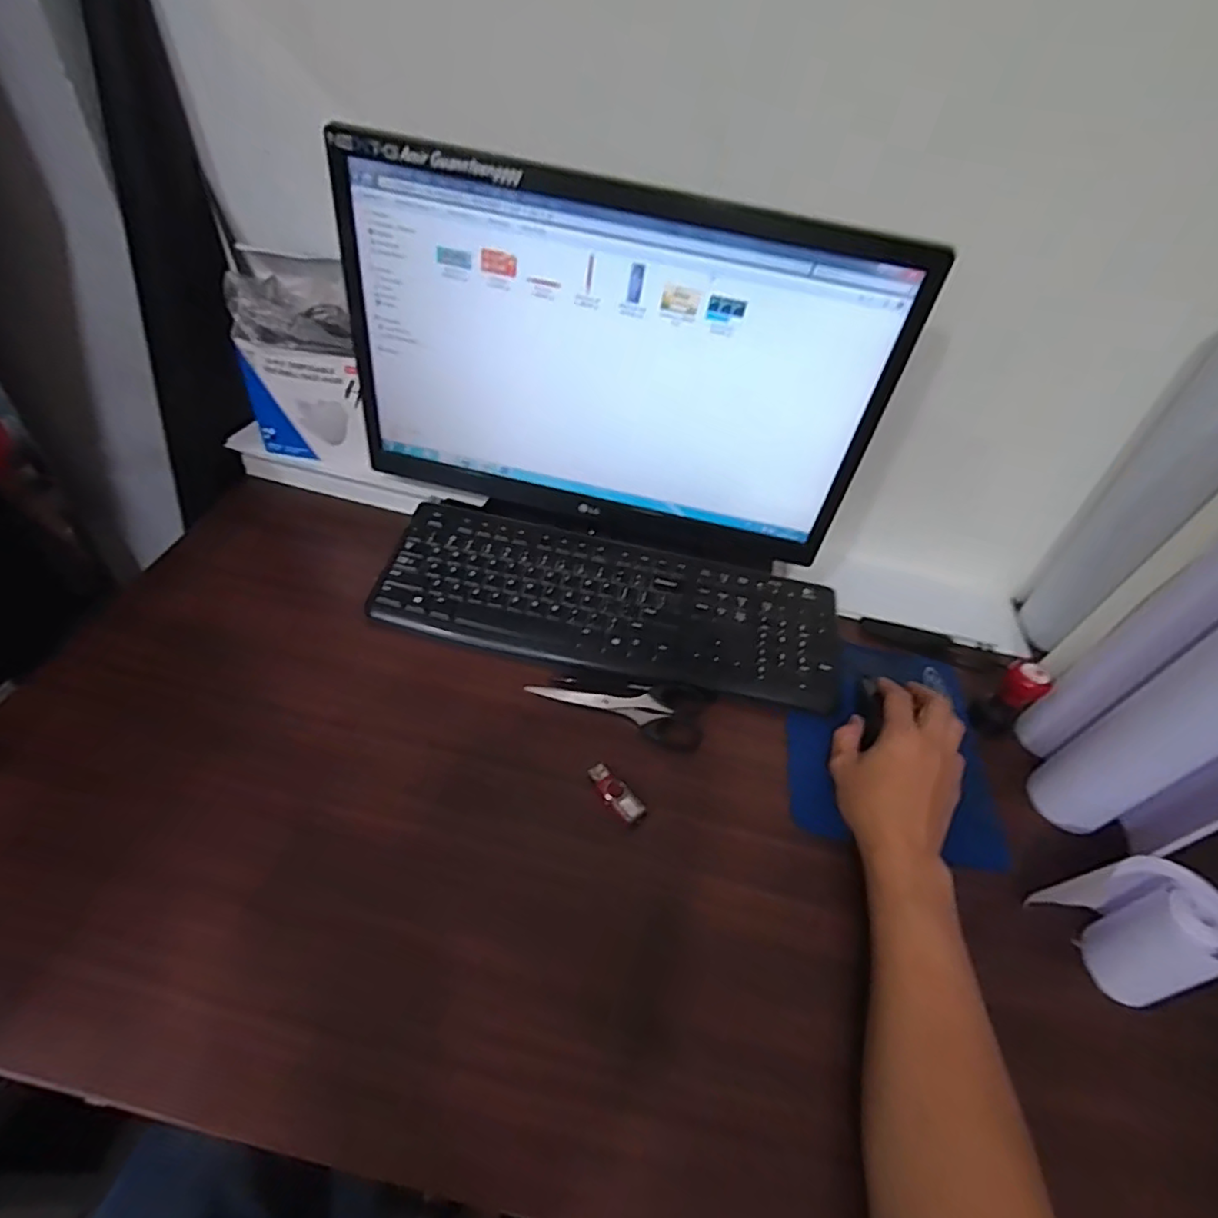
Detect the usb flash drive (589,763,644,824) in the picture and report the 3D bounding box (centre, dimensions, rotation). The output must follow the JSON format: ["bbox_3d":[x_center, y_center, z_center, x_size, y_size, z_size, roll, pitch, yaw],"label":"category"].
[{"bbox_3d":[0.005,0.141,0.473,0.020,0.010,0.054,-33,61,-34],"label":"usb flash drive"}]

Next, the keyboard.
[{"bbox_3d":[0.003,-0.007,0.591,0.431,0.021,0.147,13,46,1],"label":"keyboard"}]

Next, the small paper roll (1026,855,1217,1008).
[{"bbox_3d":[0.363,0.217,0.423,0.065,0.093,0.083,-15,52,-21],"label":"small paper roll"}]

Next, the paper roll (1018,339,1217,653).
[{"bbox_3d":[0.470,-0.091,0.558,0.063,0.313,0.081,-35,64,-30],"label":"paper roll"}]

